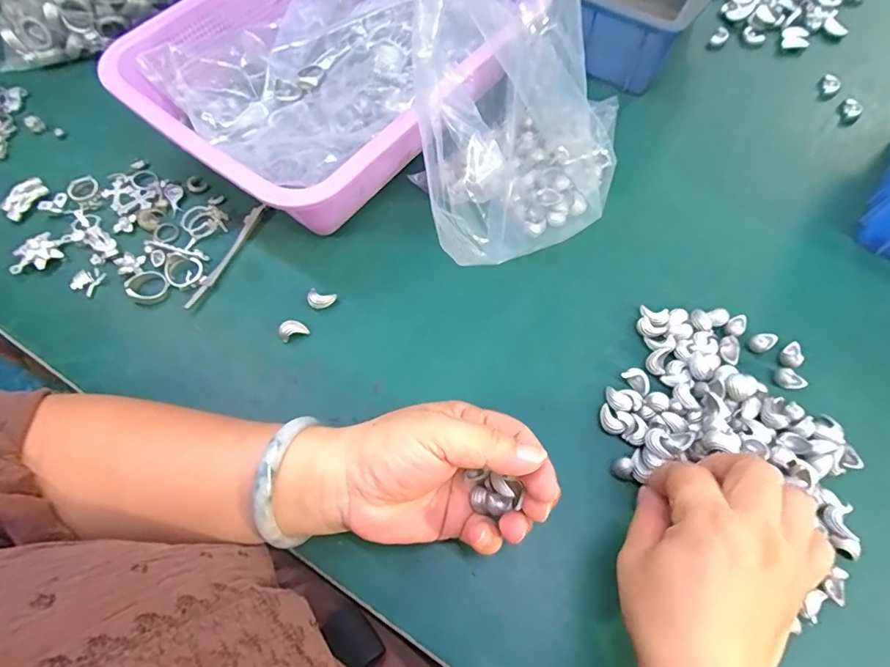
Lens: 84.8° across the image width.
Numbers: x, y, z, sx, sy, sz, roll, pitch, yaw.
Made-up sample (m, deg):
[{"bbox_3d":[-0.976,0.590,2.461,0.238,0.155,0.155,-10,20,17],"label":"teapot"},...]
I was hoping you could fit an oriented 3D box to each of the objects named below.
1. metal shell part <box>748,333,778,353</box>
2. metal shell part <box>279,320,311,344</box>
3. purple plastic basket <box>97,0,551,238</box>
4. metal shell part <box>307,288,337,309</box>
[{"bbox_3d":[0.222,0.005,0.339,0.020,0.006,0.012,-27,69,-10],"label":"metal shell part"},{"bbox_3d":[-0.106,-0.002,0.340,0.020,0.013,0.010,-20,67,-8],"label":"metal shell part"},{"bbox_3d":[-0.086,-0.213,0.396,0.230,0.082,0.286,38,72,16],"label":"purple plastic basket"},{"bbox_3d":[-0.090,-0.024,0.353,0.019,0.011,0.013,11,67,6],"label":"metal shell part"}]

